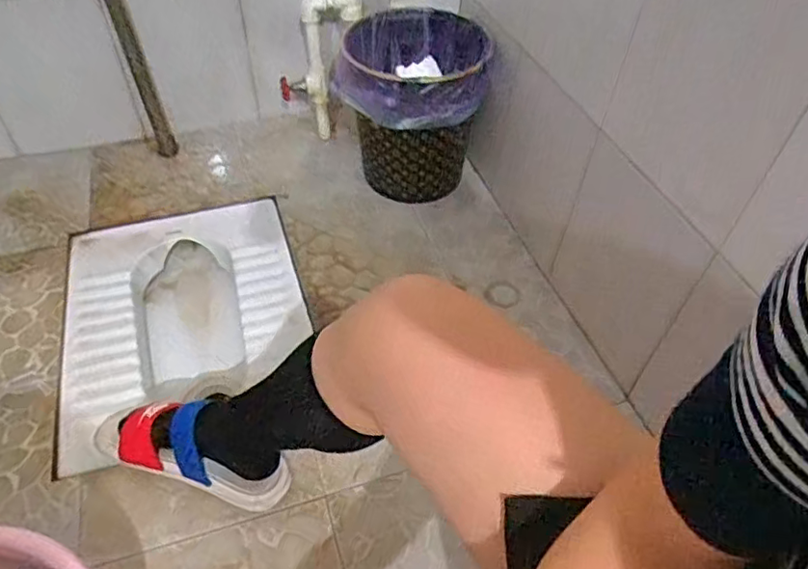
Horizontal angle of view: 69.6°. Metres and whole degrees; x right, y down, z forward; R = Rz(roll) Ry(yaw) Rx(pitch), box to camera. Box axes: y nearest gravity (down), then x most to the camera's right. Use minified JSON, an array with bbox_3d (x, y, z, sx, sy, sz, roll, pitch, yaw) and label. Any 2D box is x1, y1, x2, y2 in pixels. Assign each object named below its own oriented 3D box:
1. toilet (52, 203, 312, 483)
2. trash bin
[{"bbox_3d":[-0.362,0.087,1.020,0.383,0.165,0.470,-12,50,-13],"label":"toilet"},{"bbox_3d":[0.020,-0.332,1.114,0.255,0.280,0.256,10,48,6],"label":"trash bin"}]

